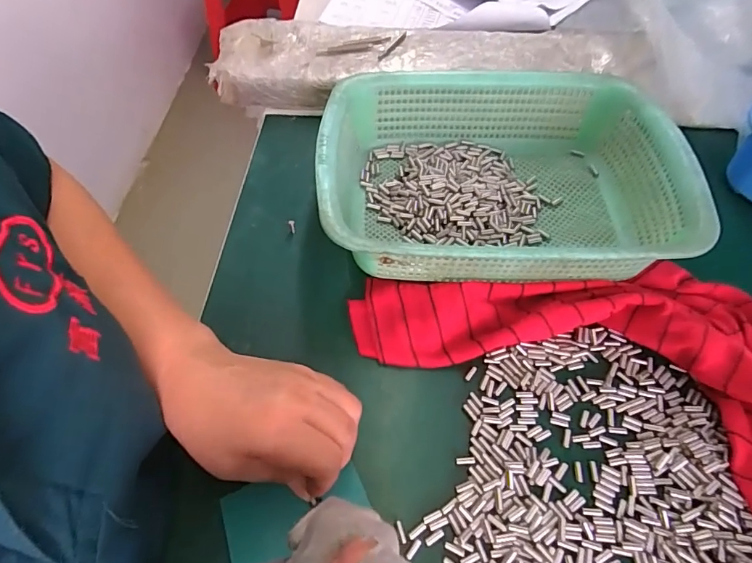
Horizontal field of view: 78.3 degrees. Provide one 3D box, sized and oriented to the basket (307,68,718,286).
[{"bbox_3d":[0.102,-0.091,0.410,0.289,0.084,0.218,1,59,0],"label":"basket"}]

